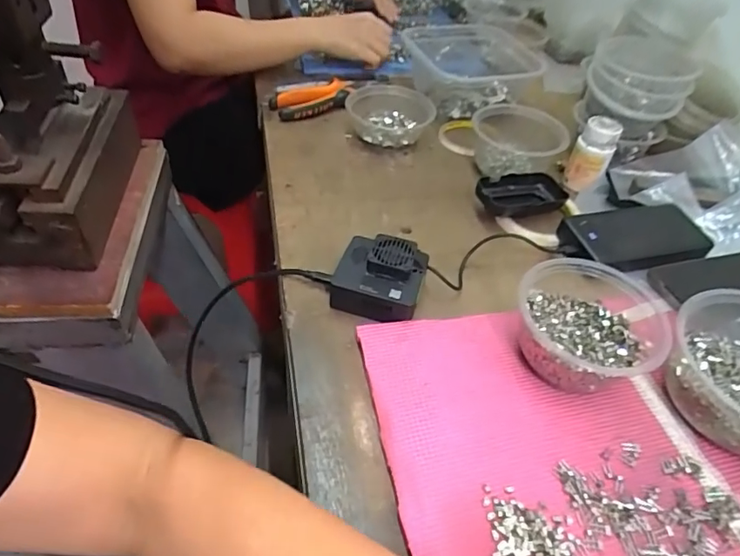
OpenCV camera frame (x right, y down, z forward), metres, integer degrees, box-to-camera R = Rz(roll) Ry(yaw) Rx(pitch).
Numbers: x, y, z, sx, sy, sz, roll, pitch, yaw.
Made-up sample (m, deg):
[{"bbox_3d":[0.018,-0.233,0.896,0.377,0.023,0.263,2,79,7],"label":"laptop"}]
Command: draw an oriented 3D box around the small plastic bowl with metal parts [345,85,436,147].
[{"bbox_3d":[0.026,-0.216,0.683,0.112,0.047,0.102,4,46,-4],"label":"small plastic bowl with metal parts"}]

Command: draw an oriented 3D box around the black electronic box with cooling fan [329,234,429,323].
[{"bbox_3d":[0.009,-0.001,0.473,0.079,0.045,0.072,15,46,8],"label":"black electronic box with cooling fan"}]

